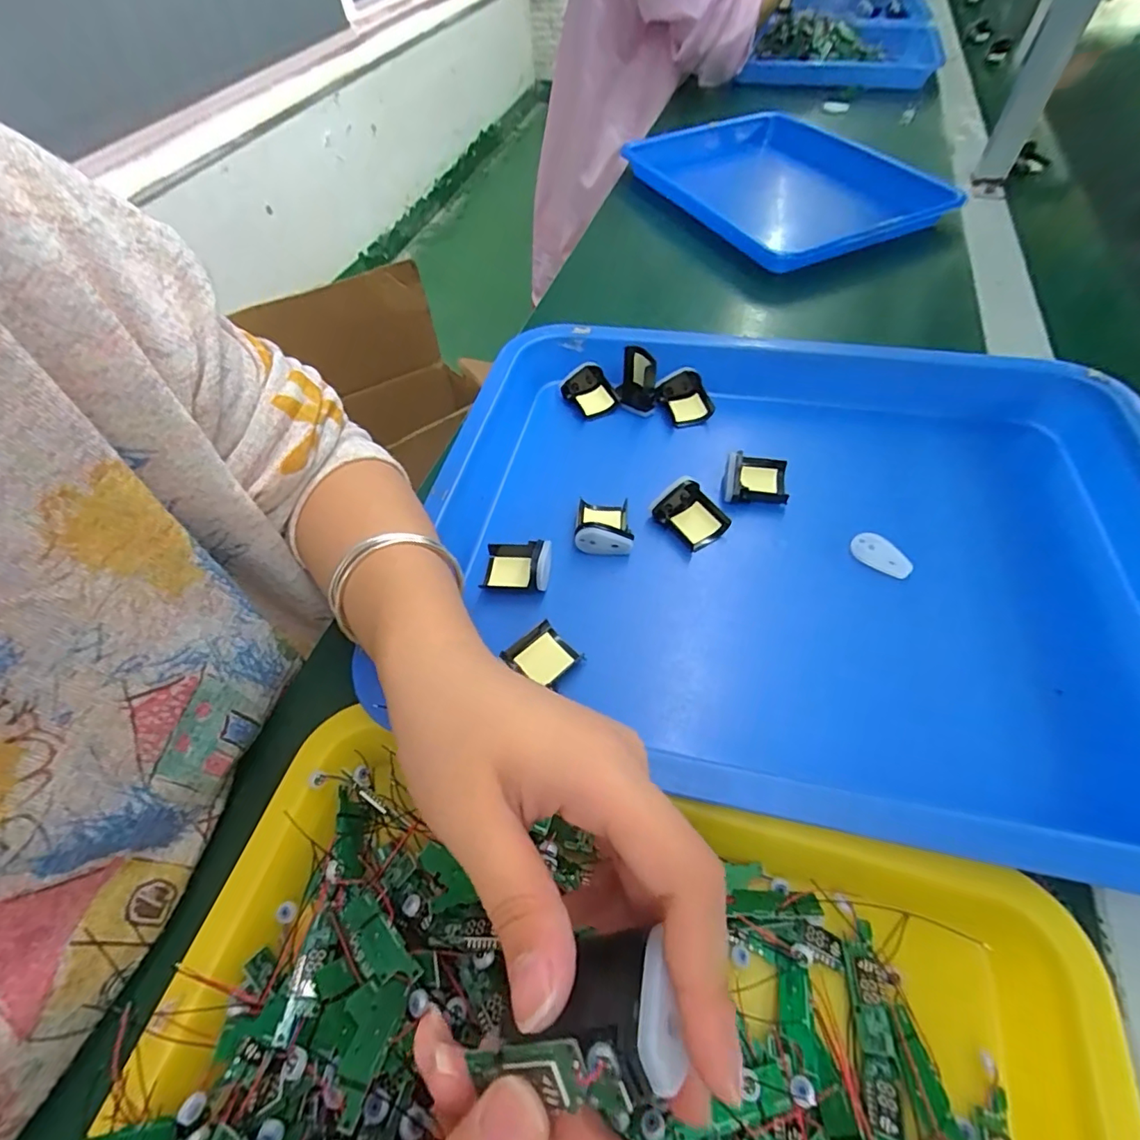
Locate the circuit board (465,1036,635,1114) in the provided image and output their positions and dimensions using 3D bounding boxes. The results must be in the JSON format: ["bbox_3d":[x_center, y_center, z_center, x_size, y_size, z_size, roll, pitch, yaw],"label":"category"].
[{"bbox_3d":[-0.007,0.108,0.115,0.042,0.005,0.011,-21,49,30],"label":"circuit board"}]

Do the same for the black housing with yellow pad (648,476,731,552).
[{"bbox_3d":[0.077,-0.036,0.343,0.035,0.025,0.041,-30,59,-16],"label":"black housing with yellow pad"}]

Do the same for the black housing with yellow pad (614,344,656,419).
[{"bbox_3d":[0.051,-0.146,0.407,0.029,0.038,0.037,5,56,7],"label":"black housing with yellow pad"}]

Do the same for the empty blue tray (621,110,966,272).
[{"bbox_3d":[0.241,-0.449,0.616,0.243,0.043,0.321,-25,58,-13],"label":"empty blue tray"}]

